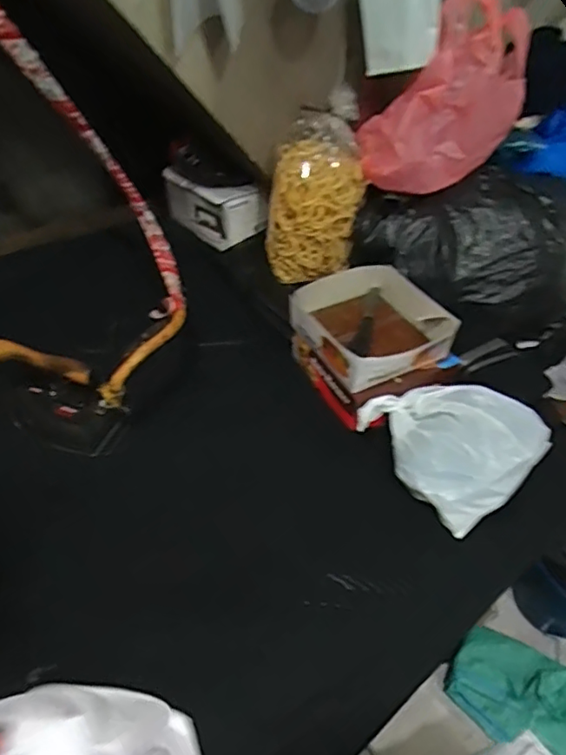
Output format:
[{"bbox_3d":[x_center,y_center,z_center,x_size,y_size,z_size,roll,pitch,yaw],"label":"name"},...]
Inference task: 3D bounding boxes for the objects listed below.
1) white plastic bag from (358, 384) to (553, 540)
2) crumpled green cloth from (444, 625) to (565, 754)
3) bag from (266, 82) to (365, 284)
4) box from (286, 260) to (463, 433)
[{"bbox_3d":[0.262,0.084,0.849,0.226,0.070,0.215,-21,50,-22],"label":"white plastic bag"},{"bbox_3d":[0.578,0.760,1.398,0.347,0.044,0.247,21,47,17],"label":"crumpled green cloth"},{"bbox_3d":[0.054,-0.338,1.070,0.176,0.344,0.090,20,26,16],"label":"bag"},{"bbox_3d":[0.146,-0.064,0.974,0.212,0.105,0.232,-18,49,-20],"label":"box"}]

